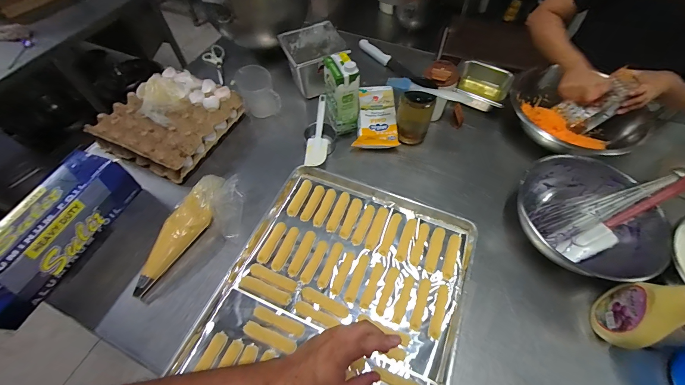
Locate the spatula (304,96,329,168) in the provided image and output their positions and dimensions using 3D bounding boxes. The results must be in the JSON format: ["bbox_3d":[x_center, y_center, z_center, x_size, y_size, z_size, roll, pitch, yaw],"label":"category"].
[{"bbox_3d":[-0.060,-0.172,0.803,0.053,0.018,0.240,3,58,3],"label":"spatula"}]

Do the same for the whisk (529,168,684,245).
[{"bbox_3d":[0.574,0.025,0.662,0.280,0.091,0.112,-27,58,16],"label":"whisk"}]

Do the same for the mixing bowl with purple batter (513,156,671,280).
[{"bbox_3d":[0.526,0.062,0.658,0.258,0.113,0.264,0,58,1],"label":"mixing bowl with purple batter"}]

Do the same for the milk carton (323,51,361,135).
[{"bbox_3d":[-0.001,-0.255,0.799,0.079,0.197,0.097,-16,59,-9],"label":"milk carton"}]

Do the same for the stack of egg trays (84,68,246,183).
[{"bbox_3d":[-0.470,-0.206,0.815,0.274,0.095,0.295,21,61,14],"label":"stack of egg trays"}]

